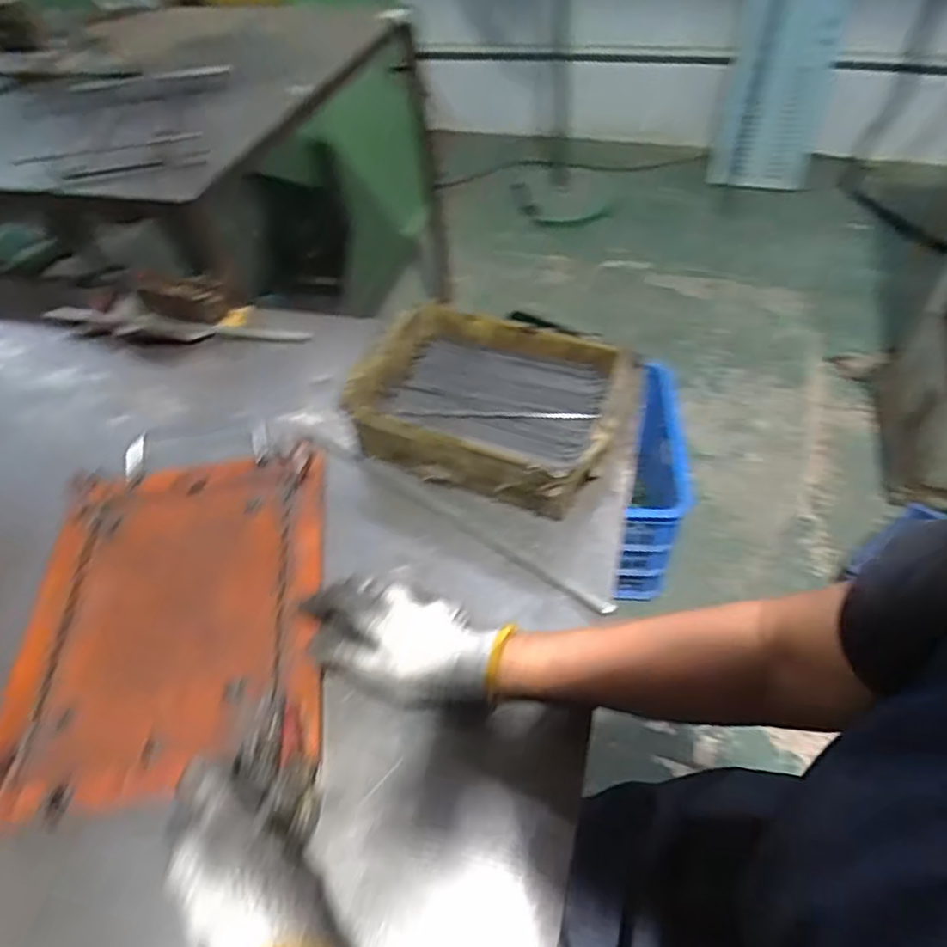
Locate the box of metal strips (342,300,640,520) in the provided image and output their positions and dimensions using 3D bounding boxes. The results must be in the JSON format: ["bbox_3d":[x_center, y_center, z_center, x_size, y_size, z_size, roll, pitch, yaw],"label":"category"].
[{"bbox_3d":[0.015,-0.070,0.626,0.259,0.078,0.178,19,54,16],"label":"box of metal strips"}]

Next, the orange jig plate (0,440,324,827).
[{"bbox_3d":[-0.255,0.111,0.531,0.248,0.030,0.297,-7,52,-4],"label":"orange jig plate"}]

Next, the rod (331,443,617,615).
[{"bbox_3d":[-0.015,0.041,0.581,0.320,0.008,0.011,30,58,23],"label":"rod"}]

